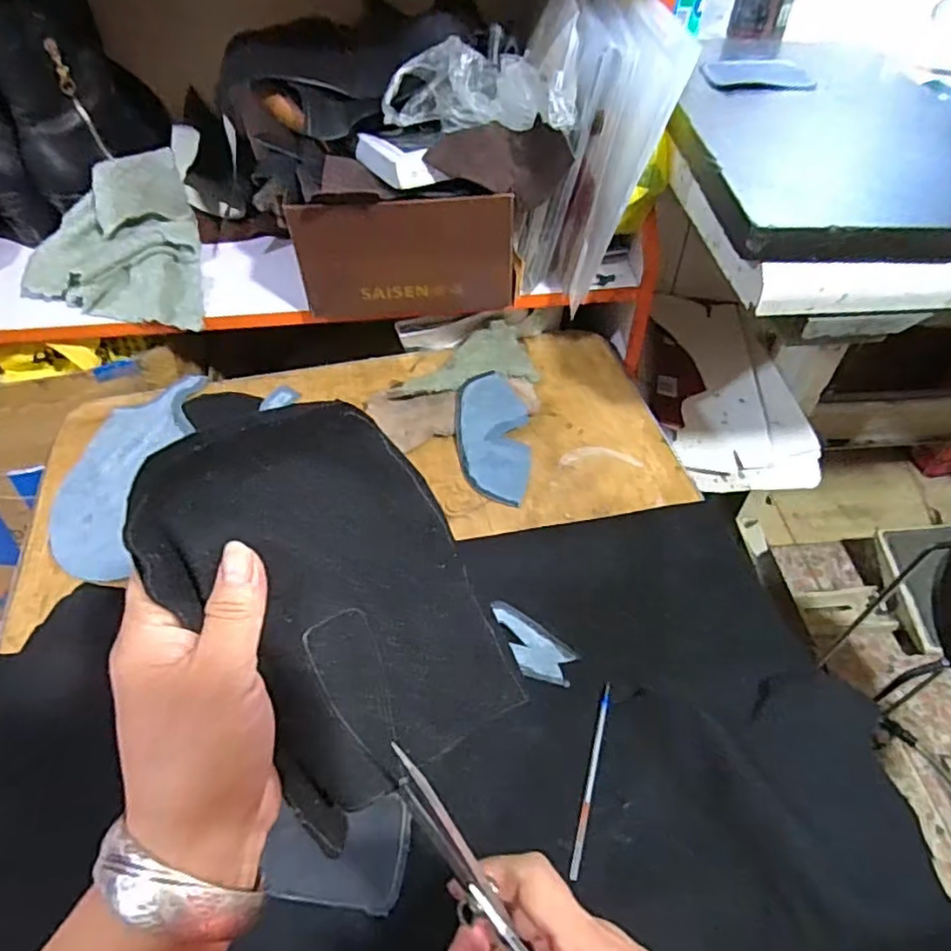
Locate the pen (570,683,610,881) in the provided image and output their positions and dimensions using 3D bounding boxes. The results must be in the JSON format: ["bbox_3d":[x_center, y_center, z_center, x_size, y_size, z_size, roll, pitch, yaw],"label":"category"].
[{"bbox_3d":[0.078,0.200,0.427,0.006,0.004,0.127,13,50,11],"label":"pen"}]

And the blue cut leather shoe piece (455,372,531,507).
[{"bbox_3d":[0.018,-0.038,0.629,0.068,0.018,0.152,-7,61,-6],"label":"blue cut leather shoe piece"}]

